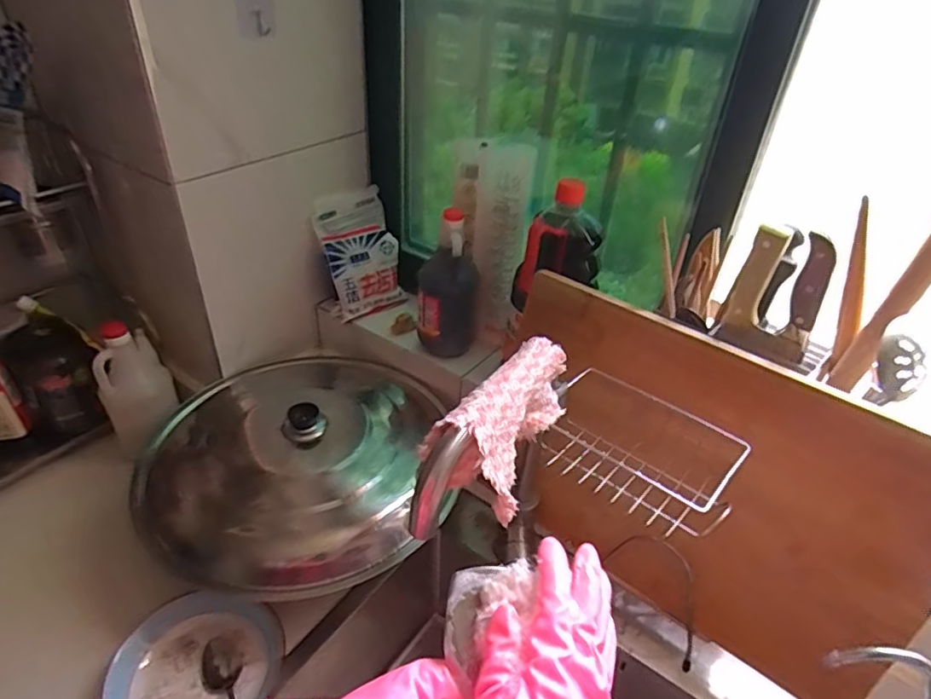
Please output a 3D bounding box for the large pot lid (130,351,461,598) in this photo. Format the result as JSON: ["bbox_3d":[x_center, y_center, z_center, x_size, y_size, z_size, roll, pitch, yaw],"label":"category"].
[{"bbox_3d":[-0.211,0.132,0.763,0.383,0.121,0.367,3,37,-2],"label":"large pot lid"}]

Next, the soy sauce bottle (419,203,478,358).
[{"bbox_3d":[-0.023,-0.090,0.827,0.084,0.229,0.080,4,37,0],"label":"soy sauce bottle"}]

